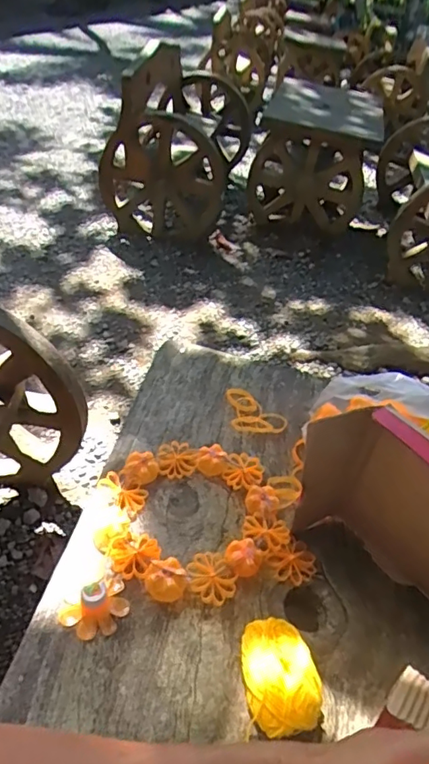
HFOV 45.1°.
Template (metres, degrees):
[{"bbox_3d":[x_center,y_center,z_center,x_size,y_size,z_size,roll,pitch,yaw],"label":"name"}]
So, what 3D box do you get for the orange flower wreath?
[{"bbox_3d":[-0.046,0.188,0.709,0.335,0.044,0.245,-9,44,-19],"label":"orange flower wreath"}]

